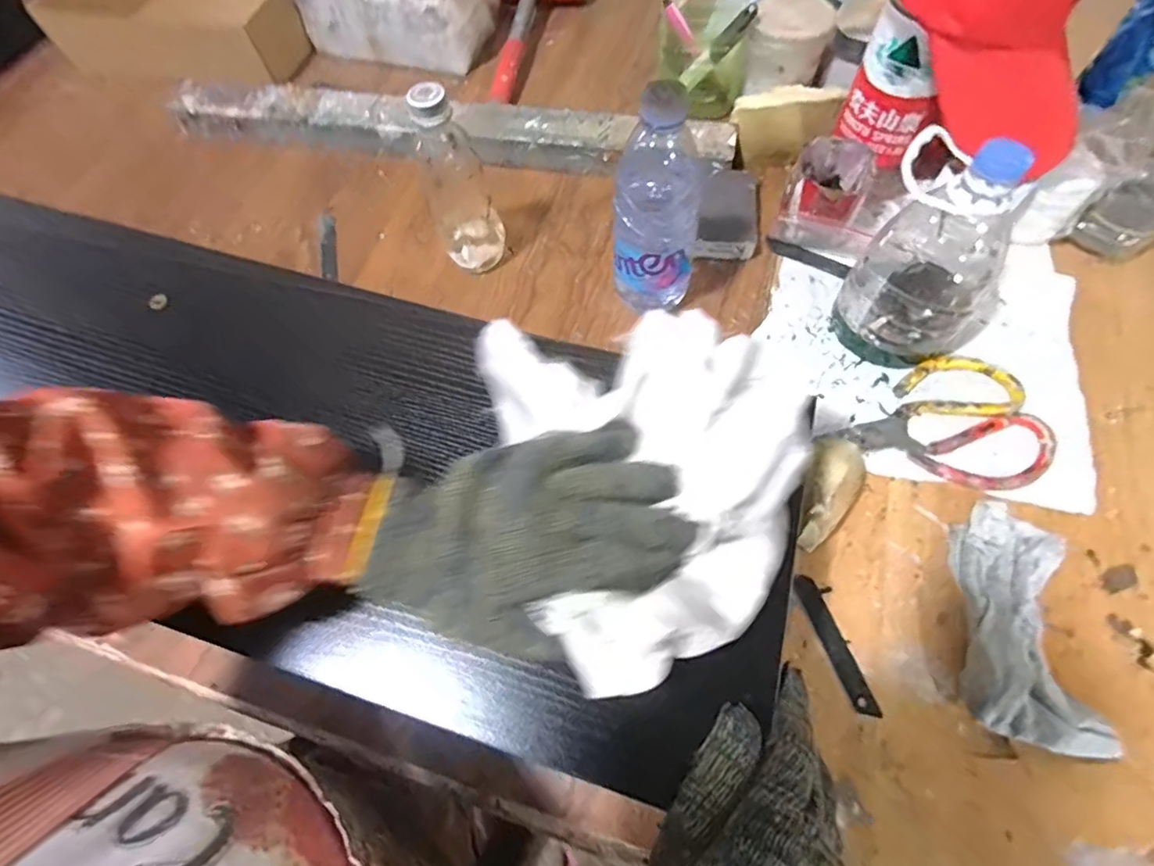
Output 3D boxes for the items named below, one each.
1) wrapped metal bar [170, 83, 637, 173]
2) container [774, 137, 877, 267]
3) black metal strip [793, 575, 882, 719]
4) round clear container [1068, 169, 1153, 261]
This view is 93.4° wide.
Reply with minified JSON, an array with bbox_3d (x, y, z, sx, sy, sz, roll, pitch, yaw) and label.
[{"bbox_3d":[-0.215,-0.353,0.623,0.554,0.036,0.078,13,66,10],"label":"wrapped metal bar"},{"bbox_3d":[0.244,-0.223,0.514,0.086,0.068,0.077,24,69,15],"label":"container"},{"bbox_3d":[0.179,0.144,0.375,0.022,0.004,0.094,-16,64,-4],"label":"black metal strip"},{"bbox_3d":[0.487,-0.191,0.481,0.051,0.064,0.047,-2,64,3],"label":"round clear container"}]

